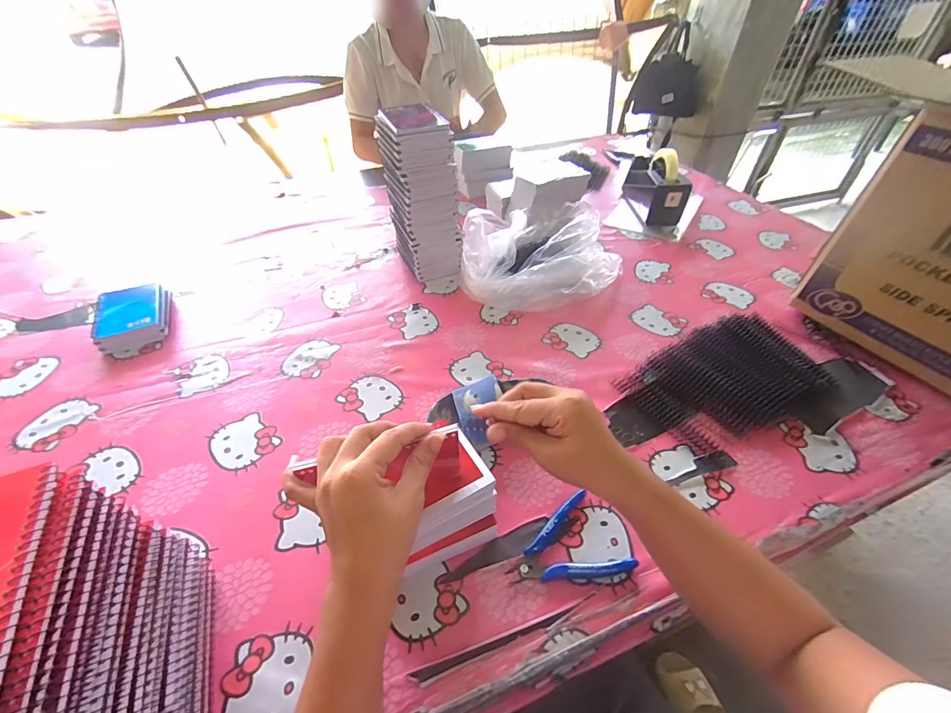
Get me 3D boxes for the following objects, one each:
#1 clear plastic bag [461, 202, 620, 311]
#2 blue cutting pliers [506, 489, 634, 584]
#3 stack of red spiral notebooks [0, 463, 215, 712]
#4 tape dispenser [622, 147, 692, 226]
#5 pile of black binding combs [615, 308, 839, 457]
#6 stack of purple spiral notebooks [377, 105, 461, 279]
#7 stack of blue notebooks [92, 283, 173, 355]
[{"bbox_3d":[0.121,-0.197,0.745,0.285,0.102,0.241,1,44,2],"label":"clear plastic bag"},{"bbox_3d":[0.088,0.196,0.401,0.111,0.012,0.083,-22,48,-21],"label":"blue cutting pliers"},{"bbox_3d":[-0.263,0.196,0.267,0.085,0.207,0.145,-16,47,-15],"label":"stack of red spiral notebooks"},{"bbox_3d":[0.413,-0.400,0.929,0.083,0.124,0.209,1,44,2],"label":"tape dispenser"},{"bbox_3d":[0.353,0.020,0.565,0.282,0.037,0.164,-18,47,-18],"label":"pile of black binding combs"},{"bbox_3d":[-0.094,-0.269,0.707,0.115,0.259,0.124,-11,45,-10],"label":"stack of purple spiral notebooks"},{"bbox_3d":[-0.549,-0.066,0.655,0.092,0.046,0.125,-19,47,-18],"label":"stack of blue notebooks"}]

